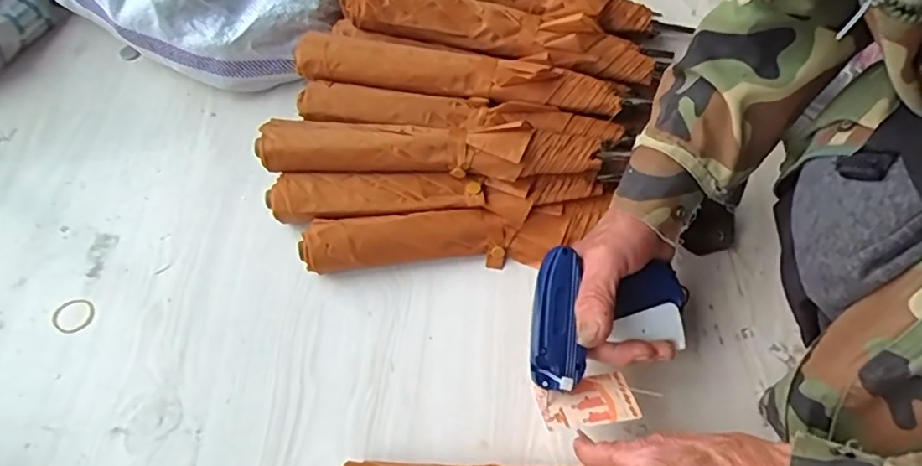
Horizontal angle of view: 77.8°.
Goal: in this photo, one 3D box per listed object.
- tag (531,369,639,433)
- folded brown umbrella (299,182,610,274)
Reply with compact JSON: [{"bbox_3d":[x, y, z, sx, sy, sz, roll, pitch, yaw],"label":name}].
[{"bbox_3d":[0.093,0.125,0.424,0.072,0.004,0.038,-7,48,-13],"label":"tag"},{"bbox_3d":[-0.011,0.002,0.519,0.261,0.046,0.054,-3,62,-4],"label":"folded brown umbrella"}]

